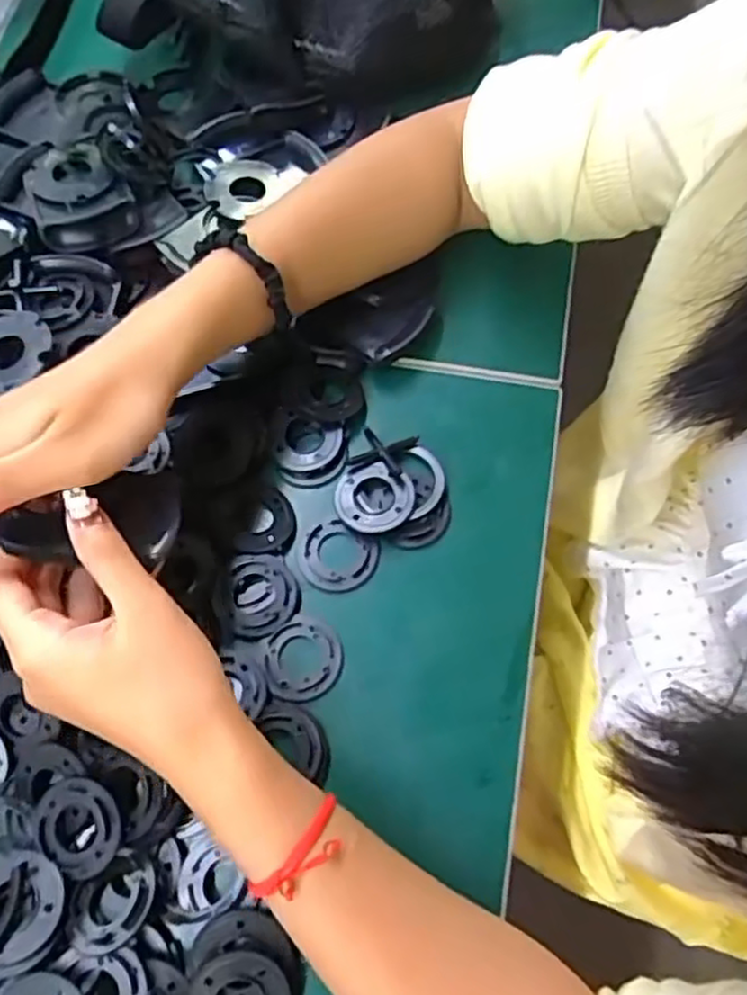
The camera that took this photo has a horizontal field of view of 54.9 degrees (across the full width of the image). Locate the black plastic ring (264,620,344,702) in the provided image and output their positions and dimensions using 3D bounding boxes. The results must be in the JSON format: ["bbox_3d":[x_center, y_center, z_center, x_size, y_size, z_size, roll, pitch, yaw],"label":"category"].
[{"bbox_3d":[-0.036,0.085,0.378,0.040,0.007,0.041,-1,70,2],"label":"black plastic ring"}]

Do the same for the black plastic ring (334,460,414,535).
[{"bbox_3d":[0.000,0.001,0.402,0.043,0.012,0.043,-1,70,2],"label":"black plastic ring"}]

